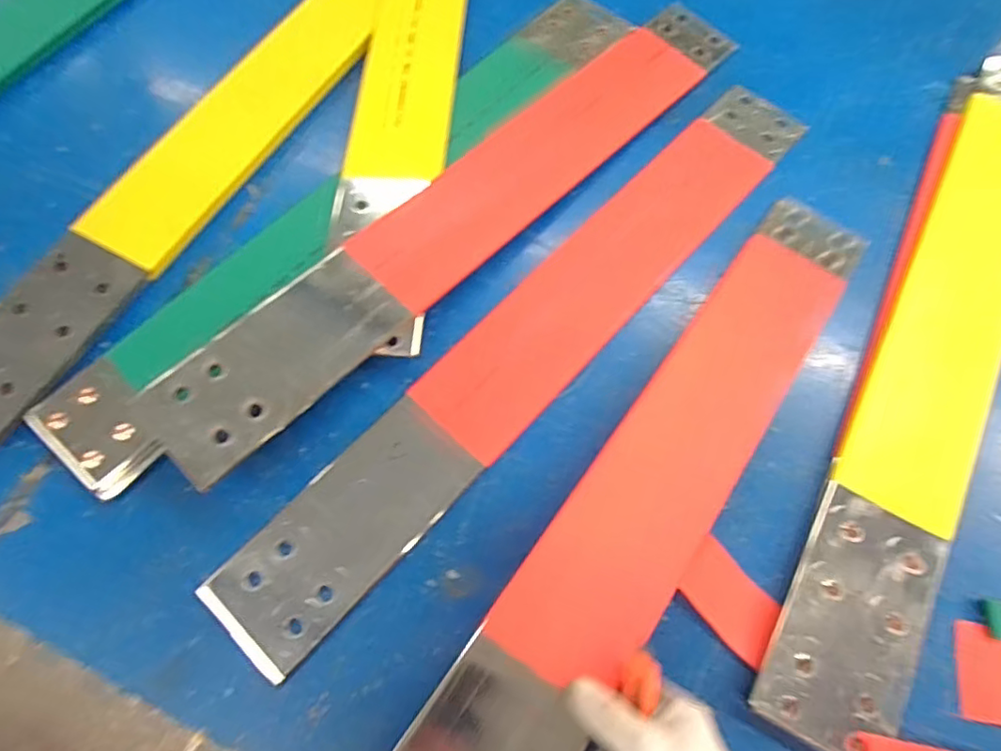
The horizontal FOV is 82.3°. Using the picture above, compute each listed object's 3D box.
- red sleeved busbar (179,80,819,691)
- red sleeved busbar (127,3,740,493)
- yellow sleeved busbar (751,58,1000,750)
[{"bbox_3d":[0.052,-0.054,0.538,0.097,0.013,0.735,40,73,15],"label":"red sleeved busbar"},{"bbox_3d":[-0.011,-0.185,0.575,0.100,0.017,0.739,44,69,6],"label":"red sleeved busbar"},{"bbox_3d":[0.418,-0.041,0.534,0.101,0.021,0.759,28,71,11],"label":"yellow sleeved busbar"}]

